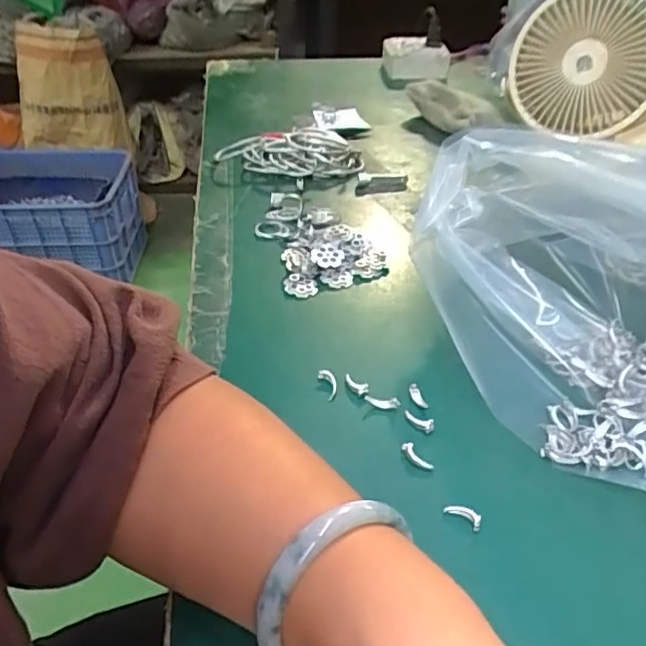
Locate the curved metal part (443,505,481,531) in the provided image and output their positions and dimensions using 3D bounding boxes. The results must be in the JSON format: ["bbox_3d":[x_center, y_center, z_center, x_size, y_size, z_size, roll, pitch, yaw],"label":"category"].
[{"bbox_3d":[0.072,0.099,0.300,0.019,0.005,0.007,22,43,24],"label":"curved metal part"}]

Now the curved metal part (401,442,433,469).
[{"bbox_3d":[0.053,0.076,0.328,0.007,0.004,0.021,-32,62,-34],"label":"curved metal part"}]

